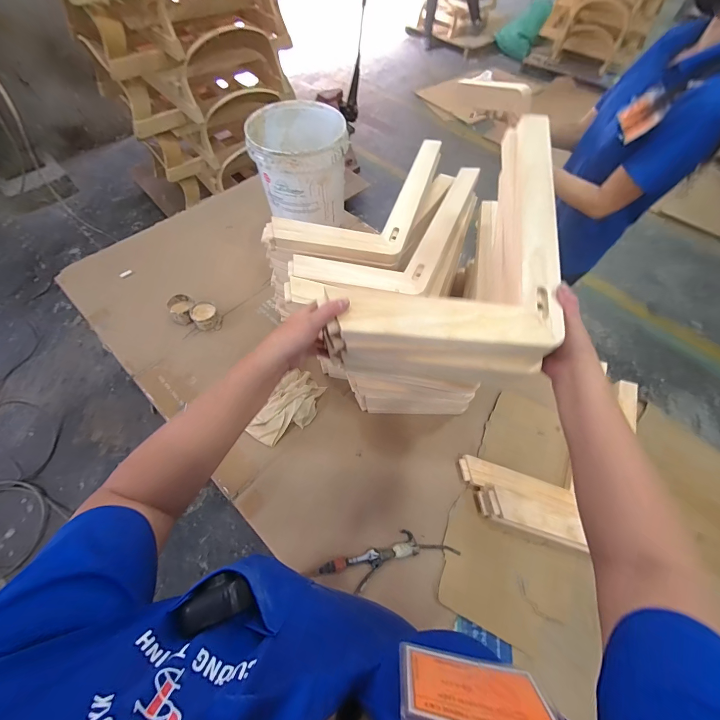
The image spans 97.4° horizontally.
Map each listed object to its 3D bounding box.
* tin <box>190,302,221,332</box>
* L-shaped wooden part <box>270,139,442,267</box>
[{"bbox_3d":[-0.497,-0.142,1.014,0.078,0.059,0.077,1,62,-2],"label":"tin"},{"bbox_3d":[0.012,-0.426,0.788,0.314,0.057,0.475,18,63,8],"label":"L-shaped wooden part"}]

